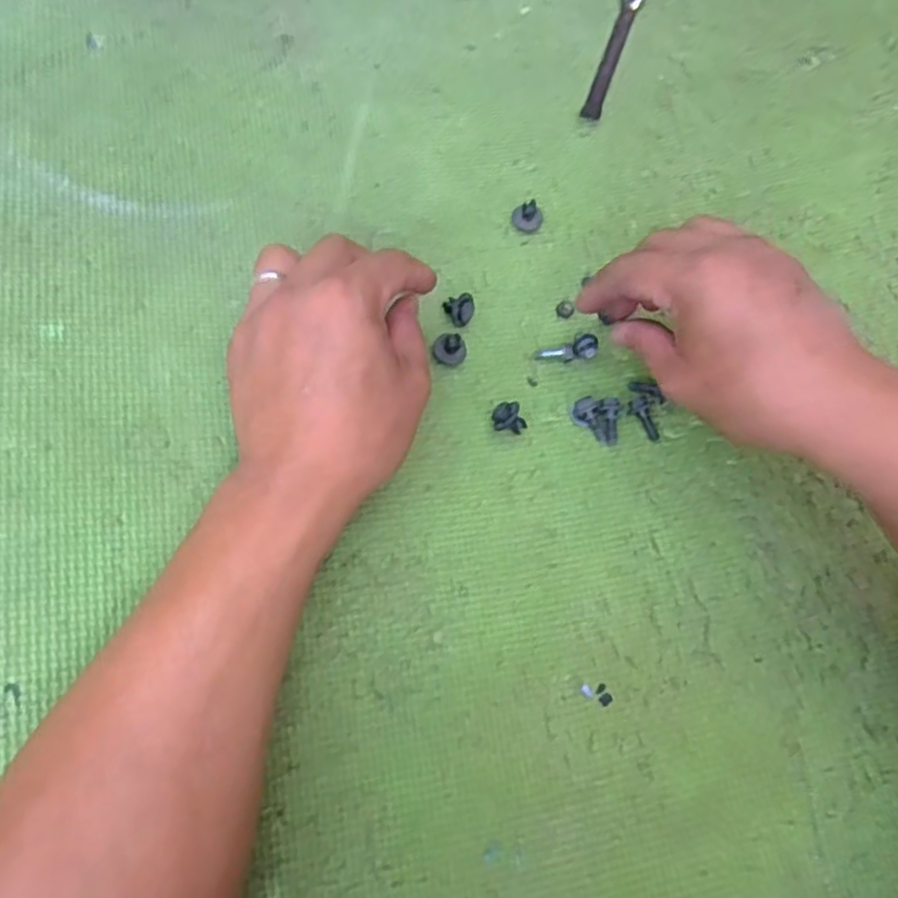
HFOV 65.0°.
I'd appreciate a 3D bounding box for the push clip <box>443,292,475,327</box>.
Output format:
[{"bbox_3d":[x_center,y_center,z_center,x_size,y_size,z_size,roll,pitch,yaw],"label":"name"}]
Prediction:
[{"bbox_3d":[0.007,-0.081,0.417,0.018,0.013,0.014,-14,68,-6],"label":"push clip"}]

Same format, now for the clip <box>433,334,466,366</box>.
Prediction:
[{"bbox_3d":[0.000,-0.059,0.411,0.019,0.017,0.016,7,68,3],"label":"clip"}]

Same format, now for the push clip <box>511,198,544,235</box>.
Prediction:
[{"bbox_3d":[0.050,-0.148,0.450,0.020,0.018,0.013,9,68,4],"label":"push clip"}]

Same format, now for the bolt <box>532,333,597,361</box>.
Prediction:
[{"bbox_3d":[0.071,-0.058,0.419,0.036,0.011,0.015,-11,68,-4],"label":"bolt"}]

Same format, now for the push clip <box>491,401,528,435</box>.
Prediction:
[{"bbox_3d":[0.034,-0.017,0.398,0.019,0.018,0.013,-1,67,0],"label":"push clip"}]

